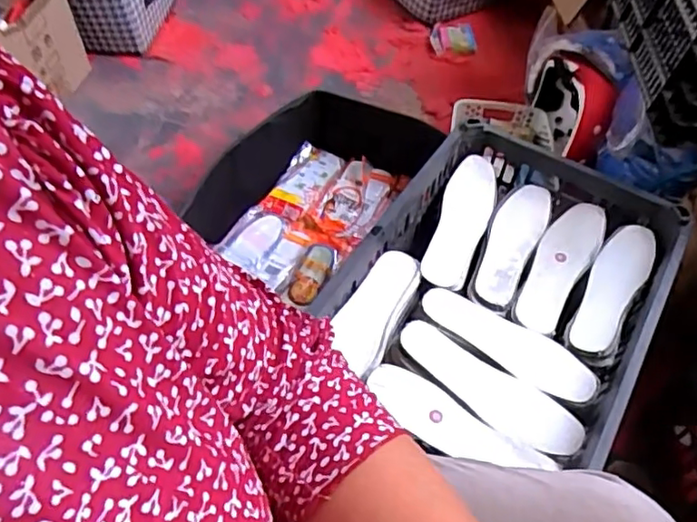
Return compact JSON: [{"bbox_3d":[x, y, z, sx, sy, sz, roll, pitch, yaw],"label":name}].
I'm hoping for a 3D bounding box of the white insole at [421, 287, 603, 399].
[{"bbox_3d":[0.190,0.098,0.728,0.216,0.017,0.071,27,54,19],"label":"white insole"}]

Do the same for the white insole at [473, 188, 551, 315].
[{"bbox_3d":[0.221,-0.027,0.816,0.065,0.005,0.216,22,53,15],"label":"white insole"}]

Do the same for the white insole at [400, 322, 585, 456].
[{"bbox_3d":[0.157,0.145,0.688,0.223,0.016,0.071,31,56,21],"label":"white insole"}]

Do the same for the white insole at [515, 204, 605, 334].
[{"bbox_3d":[0.281,0.005,0.805,0.066,0.014,0.220,29,62,19],"label":"white insole"}]

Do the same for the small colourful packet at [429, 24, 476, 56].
[{"bbox_3d":[0.253,-0.544,1.456,0.107,0.026,0.102,2,50,-1],"label":"small colourful packet"}]

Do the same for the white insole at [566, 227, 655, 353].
[{"bbox_3d":[0.340,0.033,0.777,0.063,0.018,0.212,31,56,21],"label":"white insole"}]

